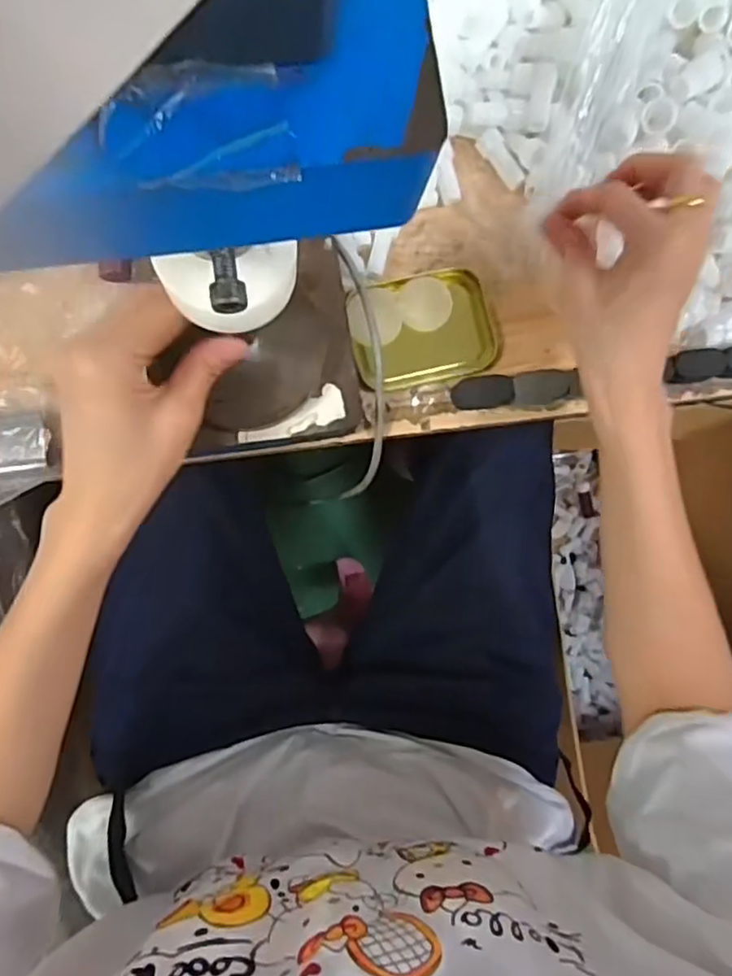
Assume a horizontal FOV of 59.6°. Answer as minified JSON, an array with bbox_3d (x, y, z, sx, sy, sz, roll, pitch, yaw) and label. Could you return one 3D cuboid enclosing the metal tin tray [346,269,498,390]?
[{"bbox_3d":[0.037,-0.106,0.422,0.094,0.015,0.068,-12,89,-7],"label":"metal tin tray"}]

